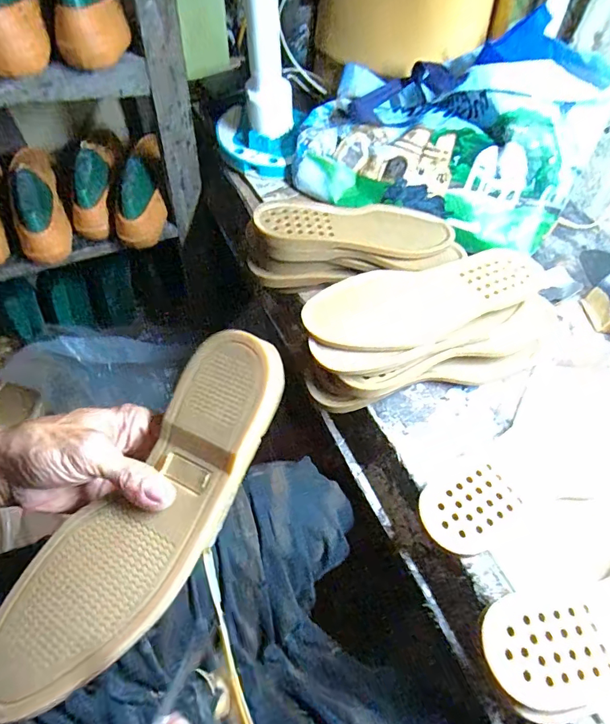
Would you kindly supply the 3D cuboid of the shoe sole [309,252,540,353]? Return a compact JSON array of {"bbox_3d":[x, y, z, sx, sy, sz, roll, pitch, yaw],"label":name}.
[{"bbox_3d":[0.147,-0.072,0.488,0.303,0.023,0.097,-16,59,-14],"label":"shoe sole"}]

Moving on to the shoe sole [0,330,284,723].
[{"bbox_3d":[-0.106,0.098,0.305,0.097,0.030,0.267,31,73,15],"label":"shoe sole"}]

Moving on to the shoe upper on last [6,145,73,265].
[{"bbox_3d":[-0.462,-0.292,0.751,0.071,0.088,0.261,-18,60,-15],"label":"shoe upper on last"}]

